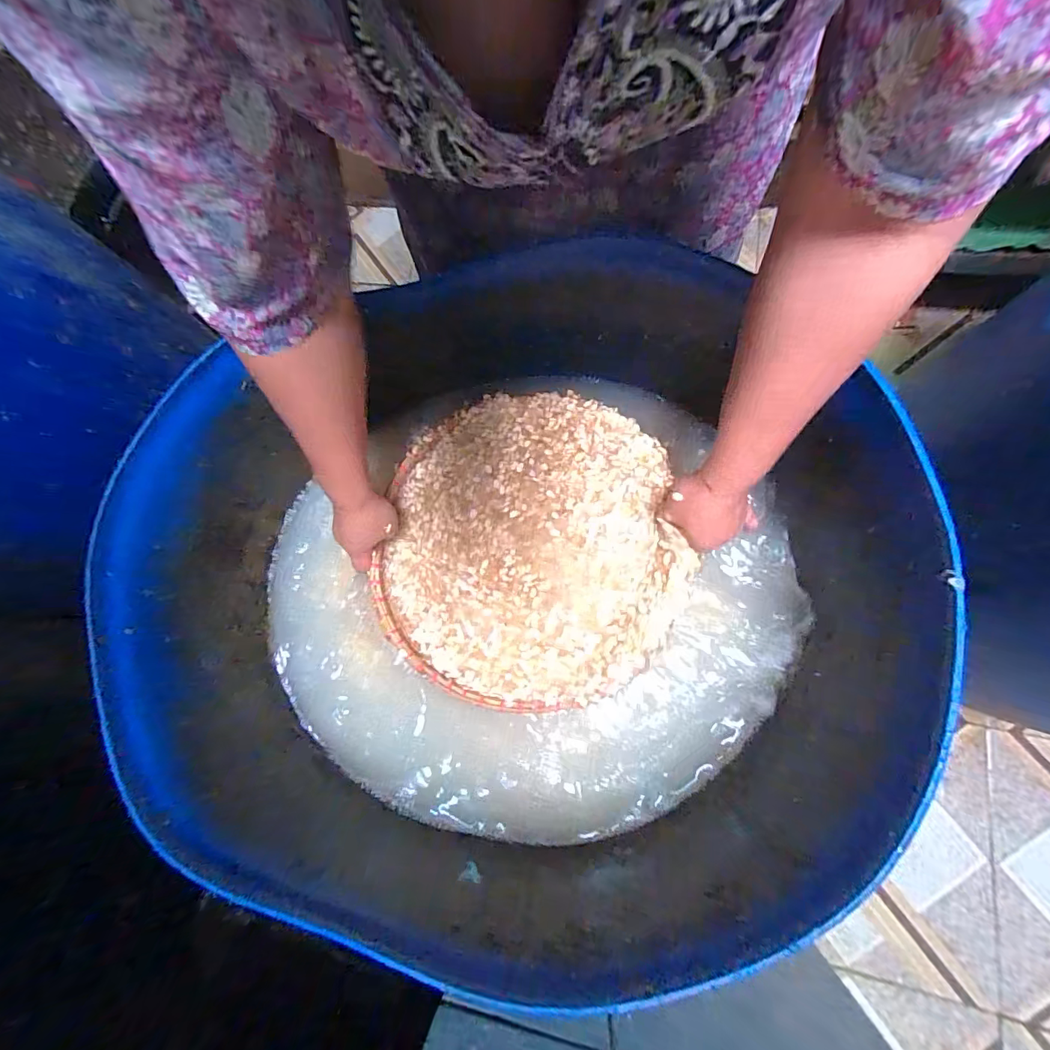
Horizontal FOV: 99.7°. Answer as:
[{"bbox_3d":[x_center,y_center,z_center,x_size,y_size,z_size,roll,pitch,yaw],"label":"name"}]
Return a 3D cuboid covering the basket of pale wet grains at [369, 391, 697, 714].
[{"bbox_3d":[-0.004,0.017,0.497,0.324,0.092,0.342,7,79,2],"label":"basket of pale wet grains"}]

